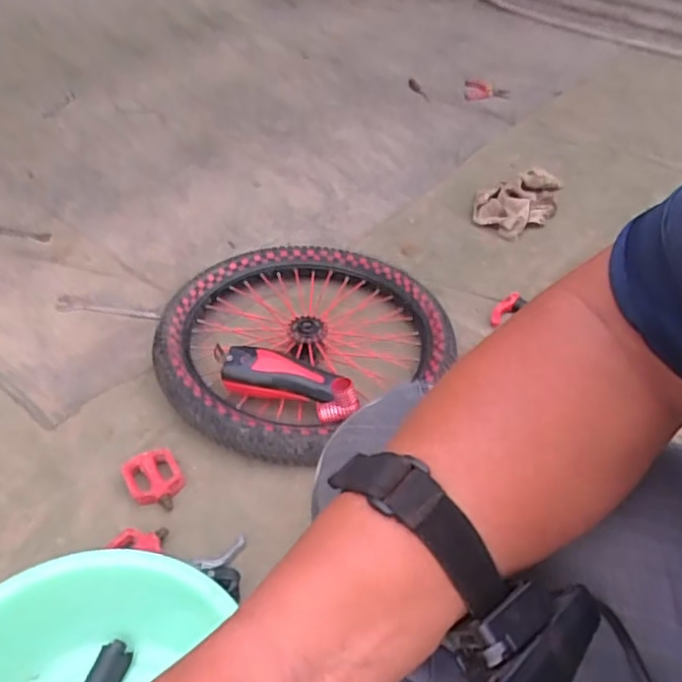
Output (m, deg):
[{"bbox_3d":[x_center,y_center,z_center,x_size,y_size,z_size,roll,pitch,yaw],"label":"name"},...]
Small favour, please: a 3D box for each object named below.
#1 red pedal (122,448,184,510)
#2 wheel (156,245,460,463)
[{"bbox_3d":[-0.263,0.197,0.940,0.075,0.026,0.104,-22,47,-27],"label":"red pedal"},{"bbox_3d":[-0.073,0.000,1.136,0.454,0.098,0.438,2,41,-2],"label":"wheel"}]

